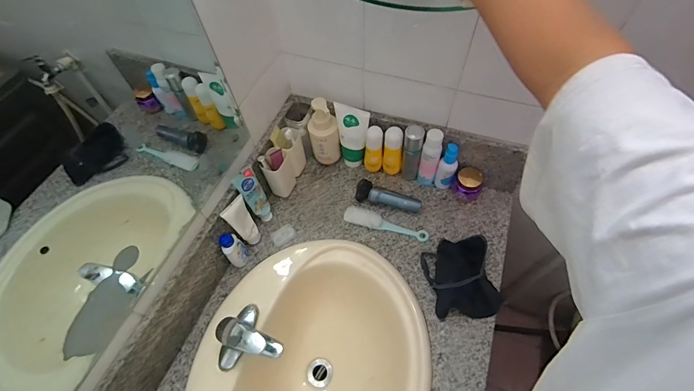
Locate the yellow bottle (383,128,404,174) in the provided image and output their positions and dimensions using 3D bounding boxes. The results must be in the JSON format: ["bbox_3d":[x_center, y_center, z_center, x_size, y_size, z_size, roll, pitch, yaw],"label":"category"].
[{"bbox_3d":[0.115,-0.103,0.828,0.049,0.152,0.035,9,58,8],"label":"yellow bottle"}]

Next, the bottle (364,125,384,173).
[{"bbox_3d":[0.068,-0.112,0.829,0.044,0.131,0.033,0,57,2],"label":"bottle"}]

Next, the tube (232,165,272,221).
[{"bbox_3d":[-0.217,0.002,0.769,0.034,0.177,0.050,29,63,25],"label":"tube"}]

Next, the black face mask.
[{"bbox_3d":[0.241,0.169,0.692,0.135,0.058,0.152,-8,57,-3],"label":"black face mask"}]

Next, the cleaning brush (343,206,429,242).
[{"bbox_3d":[0.091,0.069,0.794,0.204,0.017,0.039,18,60,14],"label":"cleaning brush"}]

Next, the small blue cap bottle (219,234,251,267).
[{"bbox_3d":[-0.247,0.121,0.733,0.046,0.107,0.040,-39,64,-21],"label":"small blue cap bottle"}]

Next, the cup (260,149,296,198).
[{"bbox_3d":[-0.165,-0.053,0.825,0.046,0.119,0.066,17,59,13],"label":"cup"}]

